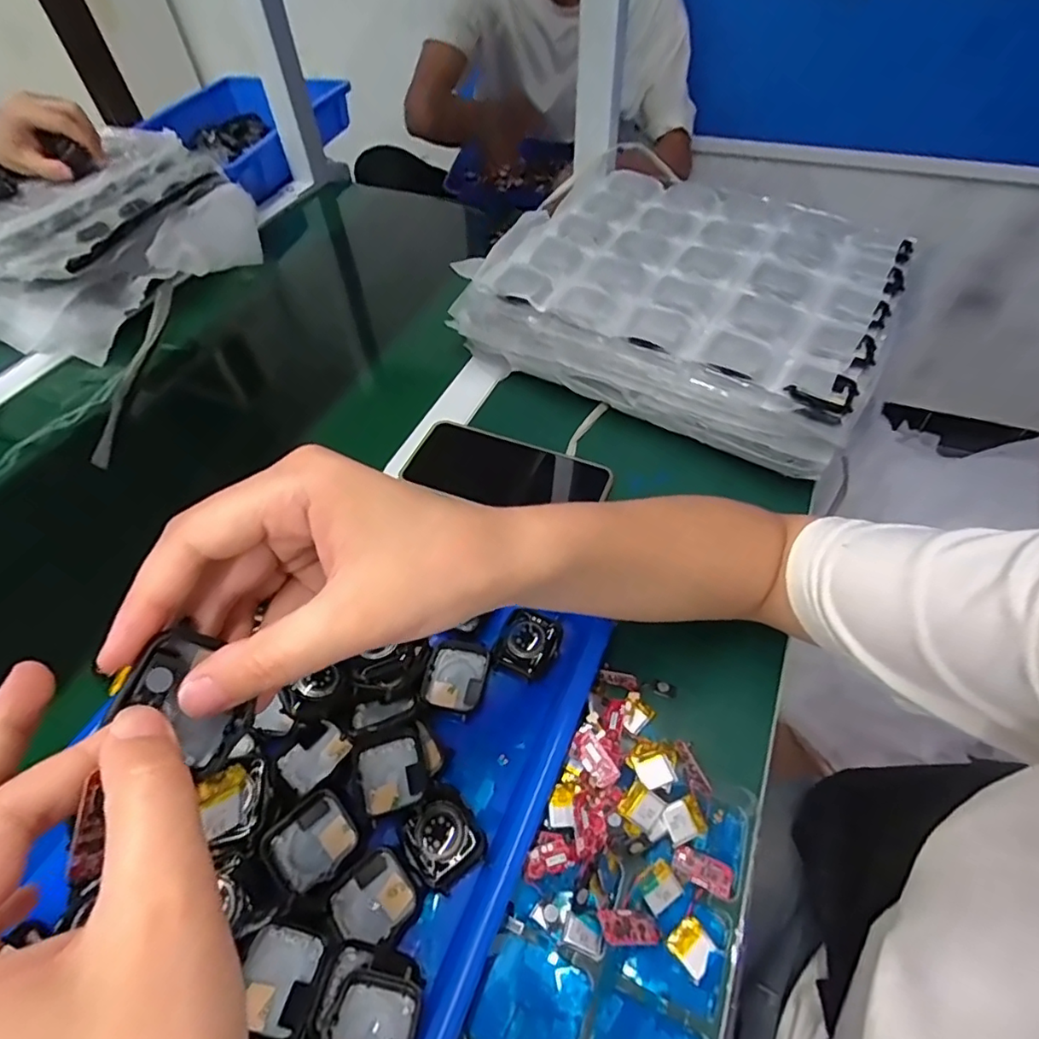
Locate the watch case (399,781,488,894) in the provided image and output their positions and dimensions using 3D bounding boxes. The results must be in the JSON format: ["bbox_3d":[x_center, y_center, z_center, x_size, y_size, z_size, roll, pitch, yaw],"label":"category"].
[{"bbox_3d":[-0.040,0.163,0.296,0.035,0.011,0.043,-32,57,-20],"label":"watch case"}]

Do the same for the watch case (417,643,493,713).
[{"bbox_3d":[-0.038,0.095,0.348,0.036,0.007,0.041,10,53,10],"label":"watch case"}]

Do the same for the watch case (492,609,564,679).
[{"bbox_3d":[0.005,0.076,0.353,0.035,0.013,0.036,18,55,16],"label":"watch case"}]

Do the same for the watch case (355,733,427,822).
[{"bbox_3d":[-0.068,0.136,0.306,0.034,0.010,0.038,-17,53,-10],"label":"watch case"}]

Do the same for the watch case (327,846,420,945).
[{"bbox_3d":[-0.070,0.185,0.279,0.037,0.010,0.034,-38,59,-24],"label":"watch case"}]

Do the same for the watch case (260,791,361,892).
[{"bbox_3d":[-0.104,0.162,0.287,0.040,0.011,0.035,-38,59,-24],"label":"watch case"}]

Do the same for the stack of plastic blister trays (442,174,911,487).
[{"bbox_3d":[0.148,-0.204,0.524,0.347,0.078,0.253,26,58,22],"label":"stack of plastic blister trays"}]

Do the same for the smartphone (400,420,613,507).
[{"bbox_3d":[-0.012,-0.035,0.465,0.155,0.015,0.073,19,53,14],"label":"smartphone"}]

